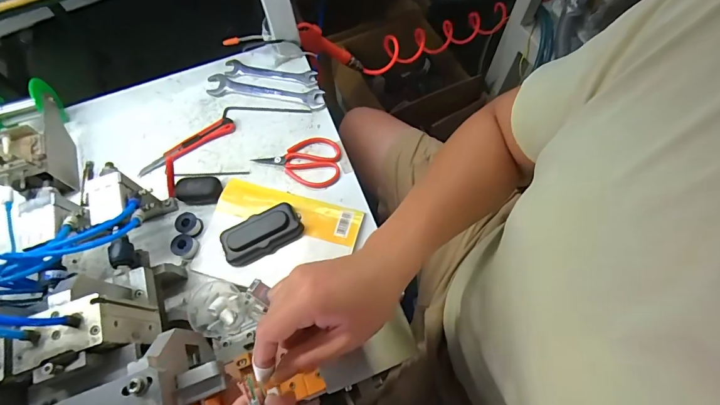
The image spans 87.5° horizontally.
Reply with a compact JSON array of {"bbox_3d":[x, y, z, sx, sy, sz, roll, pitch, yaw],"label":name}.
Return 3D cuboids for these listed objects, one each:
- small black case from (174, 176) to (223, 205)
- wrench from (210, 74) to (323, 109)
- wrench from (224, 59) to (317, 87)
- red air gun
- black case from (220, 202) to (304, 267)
[{"bbox_3d":[-0.233,-0.021,0.539,0.061,0.024,0.042,-2,66,1],"label":"small black case"},{"bbox_3d":[-0.155,-0.179,0.611,0.196,0.010,0.039,11,67,7],"label":"wrench"},{"bbox_3d":[-0.149,-0.216,0.629,0.157,0.004,0.033,9,67,6],"label":"wrench"},{"bbox_3d":[-0.054,-0.291,0.728,0.044,0.180,0.024,-33,63,32],"label":"red air gun"},{"bbox_3d":[-0.133,0.043,0.509,0.105,0.031,0.052,-30,69,-11],"label":"black case"}]

